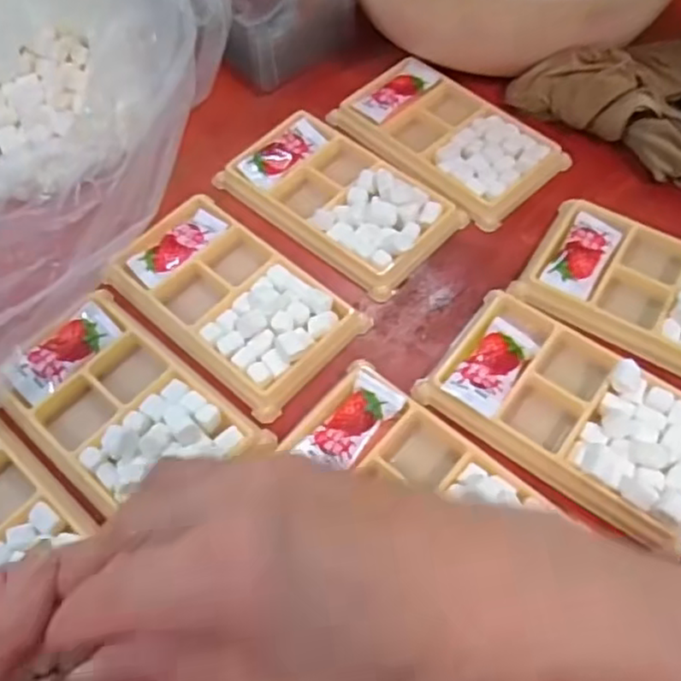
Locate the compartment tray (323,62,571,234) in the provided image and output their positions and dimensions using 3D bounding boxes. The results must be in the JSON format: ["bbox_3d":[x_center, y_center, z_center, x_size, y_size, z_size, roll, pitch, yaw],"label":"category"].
[{"bbox_3d":[0.066,-0.128,0.427,0.135,0.017,0.079,41,69,20],"label":"compartment tray"}]

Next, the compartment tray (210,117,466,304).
[{"bbox_3d":[-0.001,-0.088,0.400,0.134,0.019,0.075,38,68,19],"label":"compartment tray"}]

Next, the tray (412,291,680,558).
[{"bbox_3d":[0.114,0.032,0.323,0.137,0.015,0.077,35,67,18],"label":"tray"}]

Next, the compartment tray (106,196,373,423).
[{"bbox_3d":[-0.058,-0.026,0.367,0.131,0.017,0.076,39,69,20],"label":"compartment tray"}]

